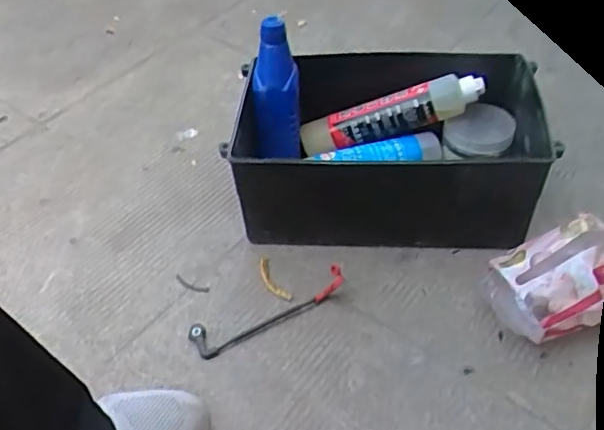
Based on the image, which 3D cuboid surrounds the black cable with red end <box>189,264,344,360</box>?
[{"bbox_3d":[-0.032,0.100,0.609,0.168,0.021,0.040,-18,48,-13],"label":"black cable with red end"}]

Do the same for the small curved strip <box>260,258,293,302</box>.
[{"bbox_3d":[-0.033,0.070,0.650,0.017,0.004,0.066,-22,49,-16],"label":"small curved strip"}]

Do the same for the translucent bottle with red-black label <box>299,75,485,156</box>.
[{"bbox_3d":[0.106,-0.125,0.736,0.226,0.044,0.039,-15,44,18],"label":"translucent bottle with red-black label"}]

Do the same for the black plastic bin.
[{"bbox_3d":[0.098,-0.084,0.695,0.326,0.128,0.207,0,47,5],"label":"black plastic bin"}]

